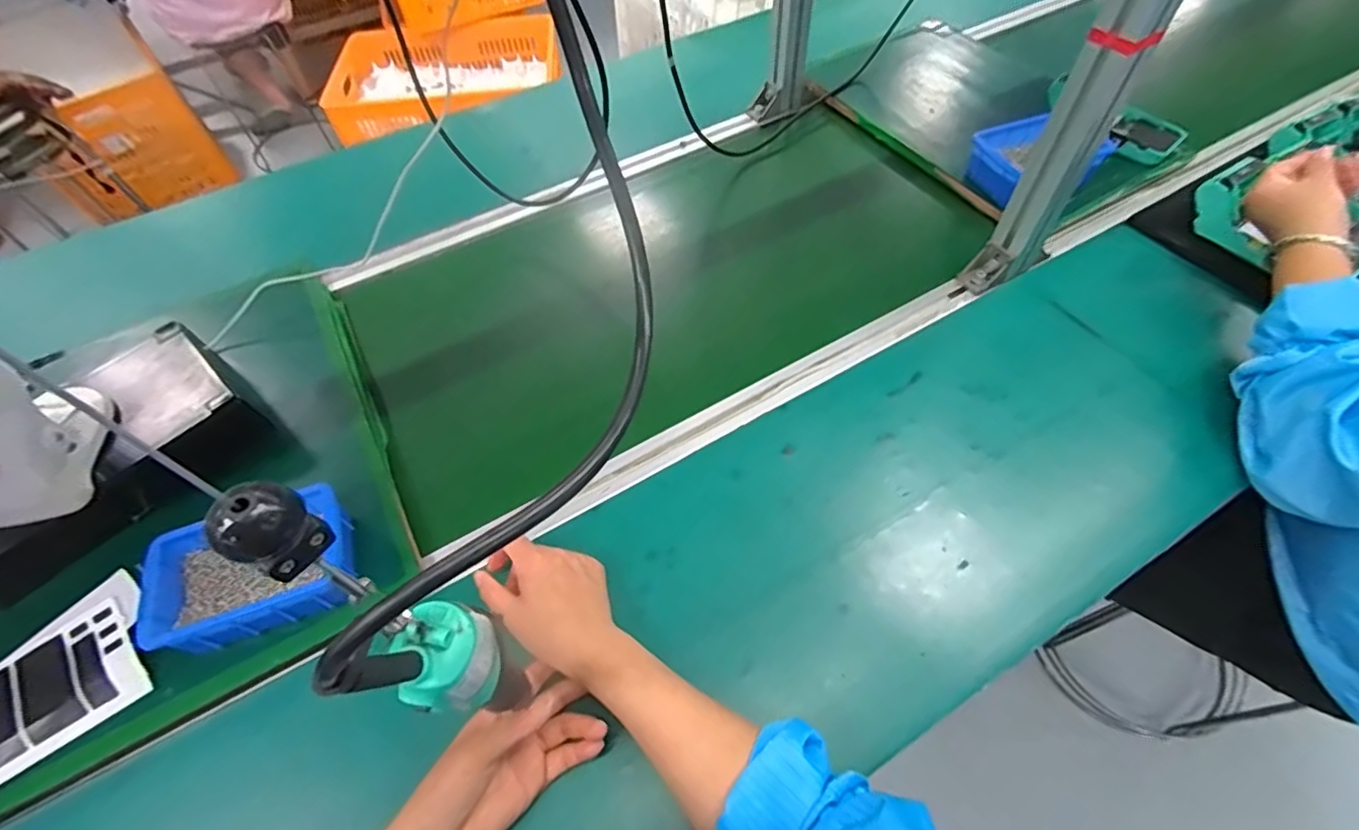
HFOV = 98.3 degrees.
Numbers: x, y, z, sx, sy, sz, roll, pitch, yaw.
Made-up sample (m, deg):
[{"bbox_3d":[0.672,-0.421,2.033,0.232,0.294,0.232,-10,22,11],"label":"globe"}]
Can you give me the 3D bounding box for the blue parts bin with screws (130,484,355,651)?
[{"bbox_3d":[-0.354,0.134,0.498,0.148,0.070,0.101,-16,52,-10],"label":"blue parts bin with screws"}]

